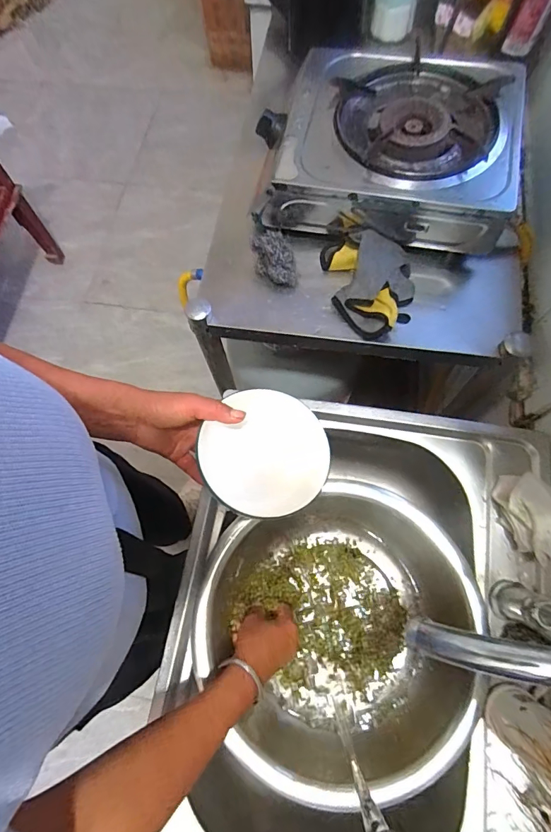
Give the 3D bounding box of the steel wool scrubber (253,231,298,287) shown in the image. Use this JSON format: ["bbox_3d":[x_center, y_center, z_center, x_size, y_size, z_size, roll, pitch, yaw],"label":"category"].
[{"bbox_3d":[-0.002,-0.243,0.644,0.061,0.047,0.094,-7,70,0],"label":"steel wool scrubber"}]

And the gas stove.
[{"bbox_3d":[0.165,-0.414,0.644,0.360,0.096,0.285,11,71,7],"label":"gas stove"}]

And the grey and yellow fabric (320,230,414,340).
[{"bbox_3d":[0.140,-0.200,0.618,0.113,0.049,0.169,-11,70,-1],"label":"grey and yellow fabric"}]

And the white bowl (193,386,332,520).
[{"bbox_3d":[-0.015,0.042,0.464,0.139,0.042,0.130,-1,70,2],"label":"white bowl"}]

